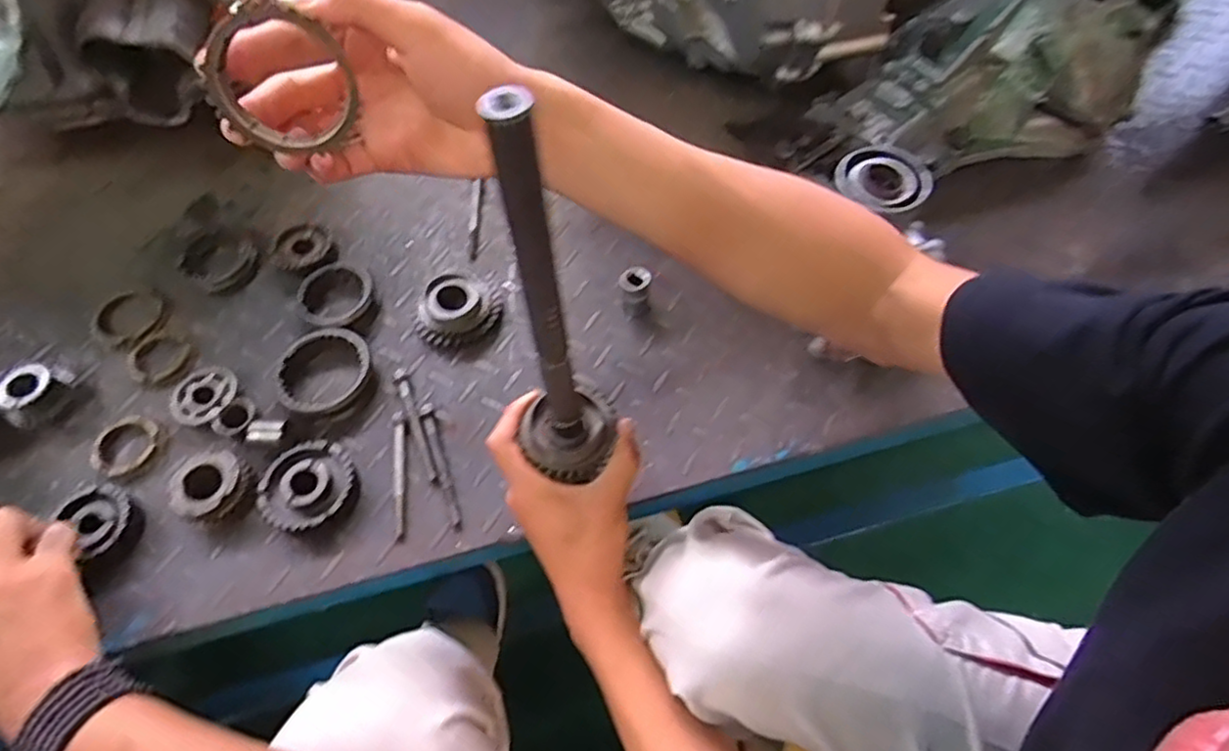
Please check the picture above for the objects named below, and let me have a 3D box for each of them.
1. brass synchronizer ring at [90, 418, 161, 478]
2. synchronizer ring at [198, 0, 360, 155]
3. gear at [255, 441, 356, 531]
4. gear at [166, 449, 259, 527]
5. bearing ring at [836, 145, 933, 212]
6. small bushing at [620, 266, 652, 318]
[{"bbox_3d":[-0.398,0.056,0.533,0.048,0.011,0.050,-1,61,2],"label":"brass synchronizer ring"},{"bbox_3d":[-0.150,-0.133,0.297,0.060,0.062,0.005,-40,33,18],"label":"synchronizer ring"},{"bbox_3d":[-0.234,0.086,0.503,0.069,0.022,0.070,-1,61,2],"label":"gear"},{"bbox_3d":[-0.307,0.086,0.503,0.051,0.029,0.053,27,65,16],"label":"gear"},{"bbox_3d":[0.196,-0.144,0.475,0.064,0.009,0.055,21,64,13],"label":"bearing ring"},{"bbox_3d":[0.019,-0.076,0.571,0.024,0.035,0.026,12,62,9],"label":"small bushing"}]

